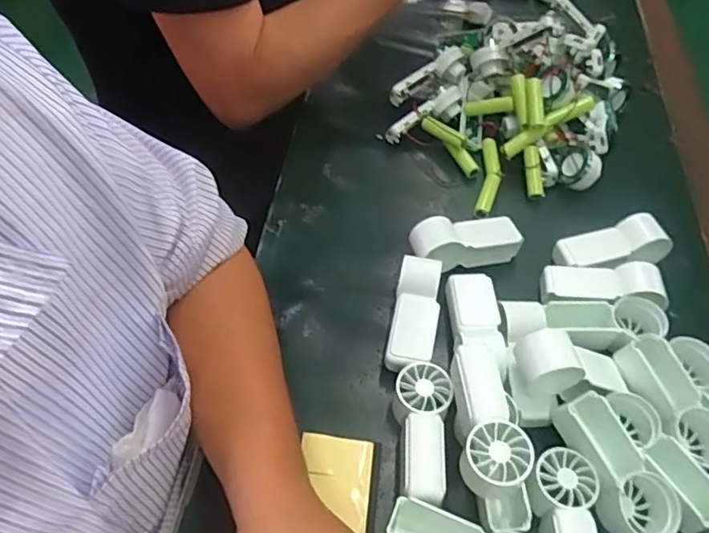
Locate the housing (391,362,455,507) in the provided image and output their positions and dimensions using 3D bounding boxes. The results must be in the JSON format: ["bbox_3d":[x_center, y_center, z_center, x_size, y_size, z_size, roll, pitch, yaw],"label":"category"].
[{"bbox_3d":[0.043,0.114,0.393,0.038,0.032,0.092,8,52,5],"label":"housing"}]

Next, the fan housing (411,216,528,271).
[{"bbox_3d":[0.094,-0.020,0.493,0.095,0.035,0.041,-11,53,-10],"label":"fan housing"}]

